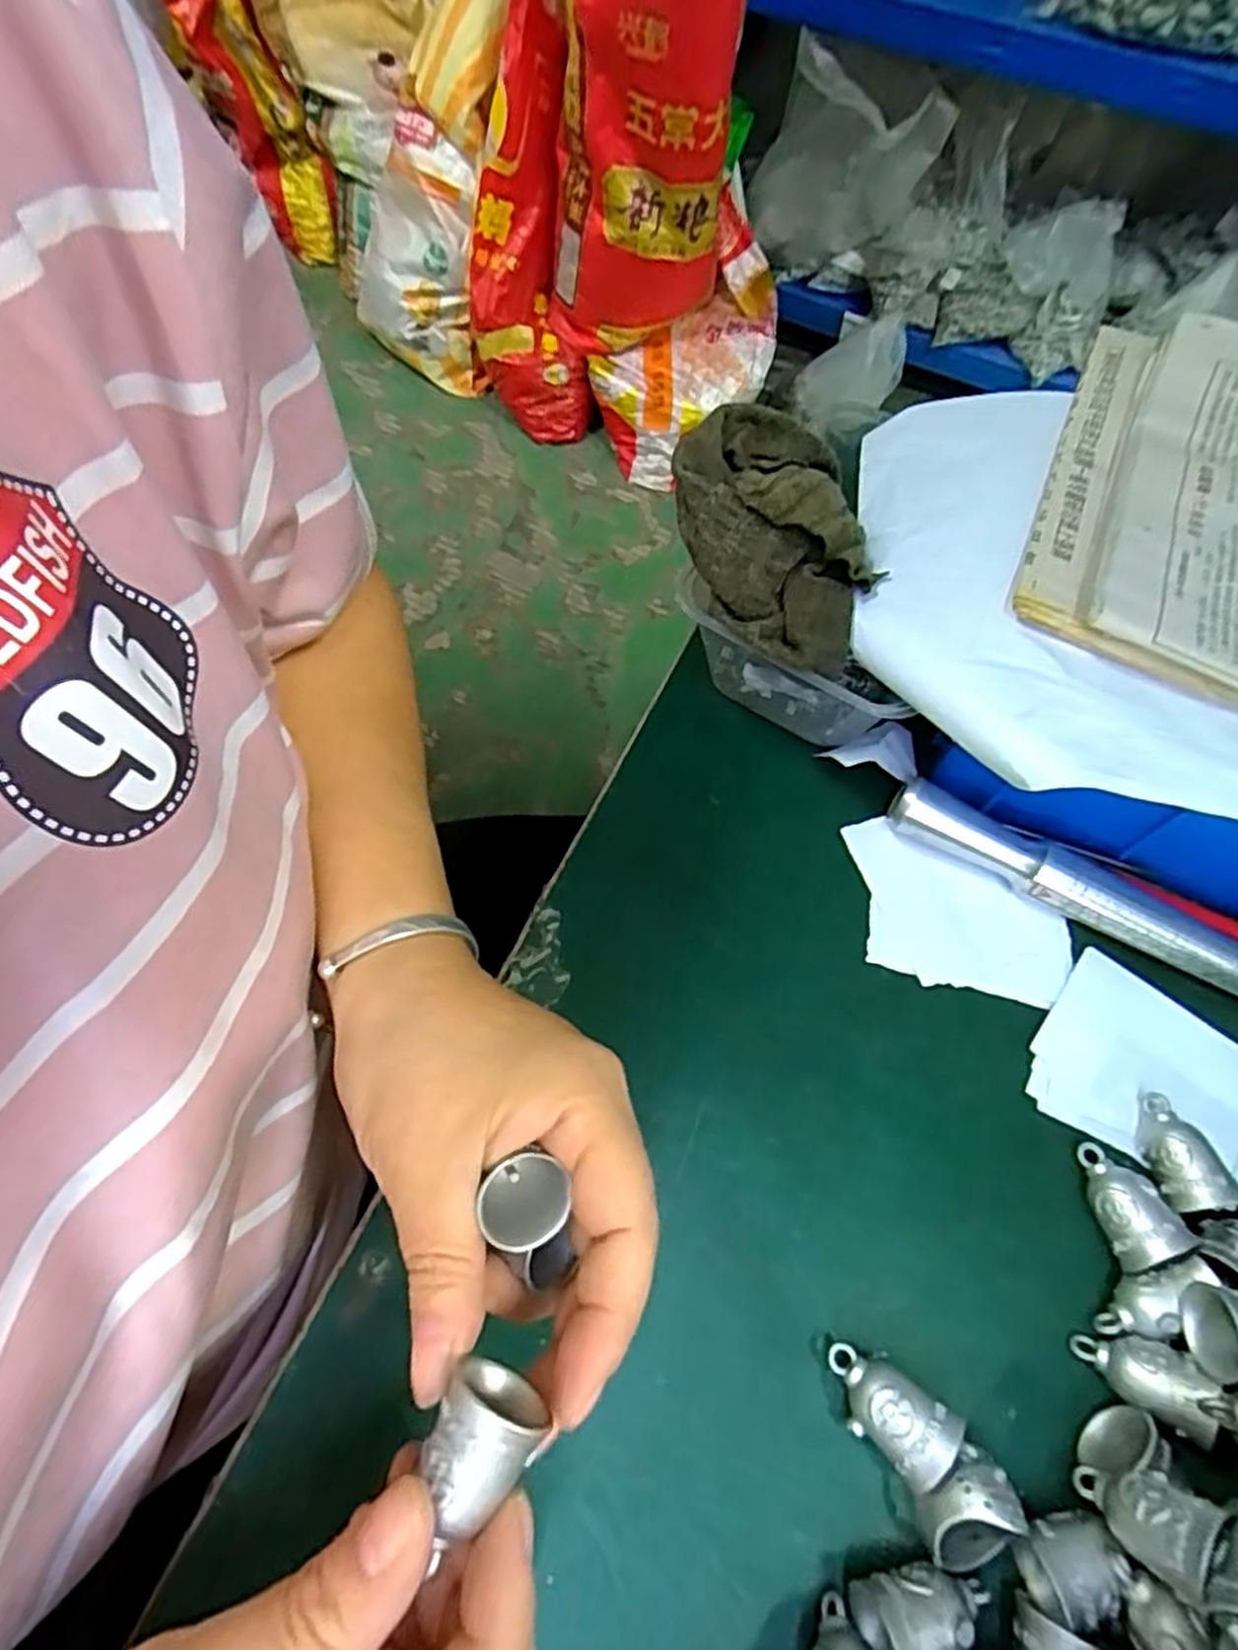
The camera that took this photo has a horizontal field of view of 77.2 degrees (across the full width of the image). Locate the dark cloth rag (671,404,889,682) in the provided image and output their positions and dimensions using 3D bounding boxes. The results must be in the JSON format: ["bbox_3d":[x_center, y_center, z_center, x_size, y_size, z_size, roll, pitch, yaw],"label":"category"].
[{"bbox_3d":[0.058,-0.112,0.299,0.078,0.041,0.096,8,62,1],"label":"dark cloth rag"}]

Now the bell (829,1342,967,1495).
[{"bbox_3d":[0.080,0.174,0.233,0.037,0.019,0.022,37,67,17],"label":"bell"}]

